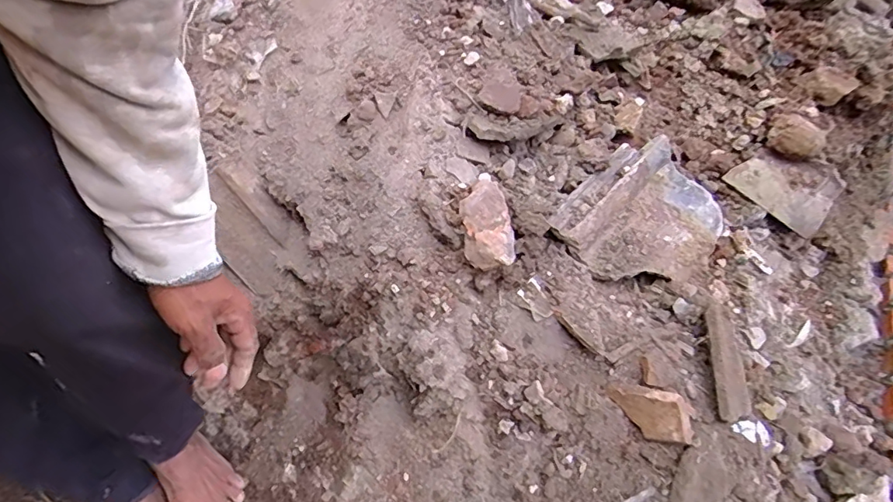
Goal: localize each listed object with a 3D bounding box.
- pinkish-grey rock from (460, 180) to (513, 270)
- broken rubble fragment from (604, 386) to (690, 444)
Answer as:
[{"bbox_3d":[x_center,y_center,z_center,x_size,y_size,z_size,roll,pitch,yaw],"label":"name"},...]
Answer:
[{"bbox_3d":[0.051,-0.034,0.628,0.061,0.047,0.121,-6,46,-8],"label":"pinkish-grey rock"},{"bbox_3d":[0.263,0.210,0.641,0.097,0.066,0.022,-1,4,41],"label":"broken rubble fragment"}]

